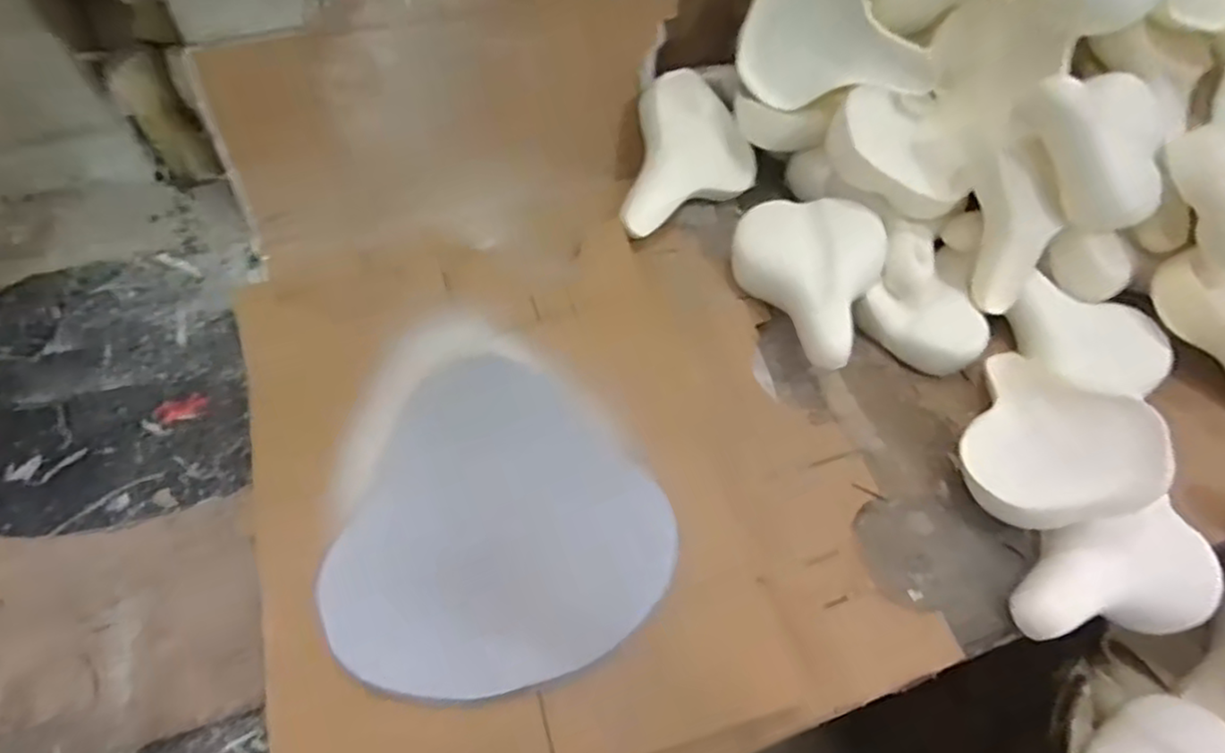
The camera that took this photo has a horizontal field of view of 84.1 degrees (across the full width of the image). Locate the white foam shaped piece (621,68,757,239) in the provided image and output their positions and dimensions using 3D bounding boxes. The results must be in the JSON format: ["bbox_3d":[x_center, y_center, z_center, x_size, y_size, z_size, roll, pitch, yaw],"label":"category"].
[{"bbox_3d":[0.090,-0.317,0.935,0.245,0.042,0.182,-29,108,-29],"label":"white foam shaped piece"}]

